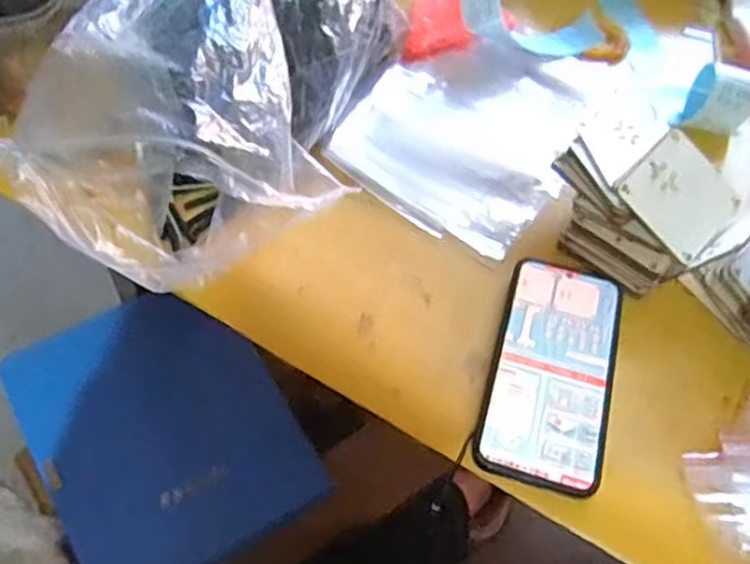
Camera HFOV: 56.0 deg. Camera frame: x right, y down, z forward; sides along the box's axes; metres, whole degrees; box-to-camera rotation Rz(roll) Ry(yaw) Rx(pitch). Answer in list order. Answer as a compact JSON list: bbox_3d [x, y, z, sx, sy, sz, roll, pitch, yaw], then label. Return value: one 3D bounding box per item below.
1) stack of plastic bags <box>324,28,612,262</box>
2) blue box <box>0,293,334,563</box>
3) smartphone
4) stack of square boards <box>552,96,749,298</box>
[{"bbox_3d":[0.085,-0.138,0.607,0.173,0.015,0.247,28,58,14],"label":"stack of plastic bags"},{"bbox_3d":[-0.233,0.159,0.765,0.252,0.030,0.307,-29,76,-12],"label":"blue box"},{"bbox_3d":[0.117,0.056,0.464,0.076,0.016,0.161,17,56,6],"label":"smartphone"},{"bbox_3d":[0.199,-0.061,0.522,0.113,0.071,0.141,-32,64,-24],"label":"stack of square boards"}]

